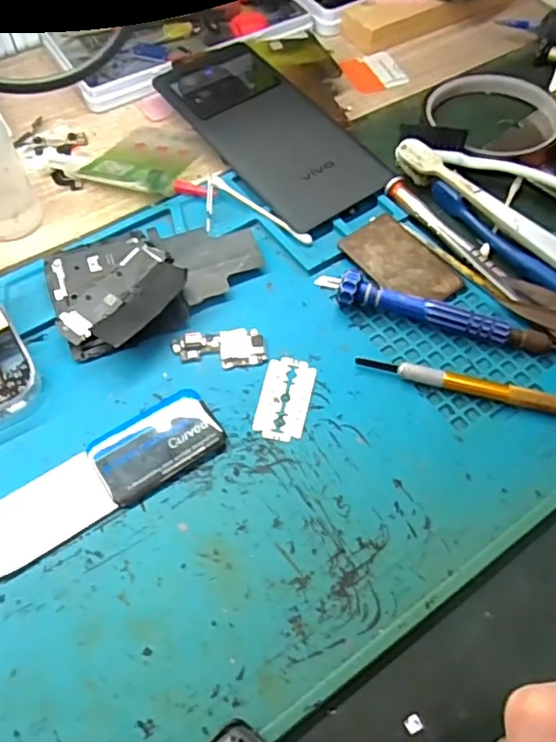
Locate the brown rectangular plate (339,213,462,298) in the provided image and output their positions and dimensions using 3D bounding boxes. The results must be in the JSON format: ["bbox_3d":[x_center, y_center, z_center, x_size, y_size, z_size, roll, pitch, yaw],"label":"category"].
[{"bbox_3d":[0.063,-0.057,0.307,0.037,0.004,0.059,-32,64,-18],"label":"brown rectangular plate"}]

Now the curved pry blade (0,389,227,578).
[{"bbox_3d":[-0.080,0.047,0.246,0.119,0.005,0.035,-31,64,-17],"label":"curved pry blade"}]

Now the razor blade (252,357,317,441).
[{"bbox_3d":[0.003,0.011,0.268,0.023,0.004,0.042,12,60,7],"label":"razor blade"}]

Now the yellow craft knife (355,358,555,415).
[{"bbox_3d":[0.103,0.010,0.265,0.133,0.010,0.009,14,60,8],"label":"yellow craft knife"}]

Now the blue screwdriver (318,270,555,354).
[{"bbox_3d":[0.072,-0.028,0.283,0.113,0.016,0.018,20,61,11],"label":"blue screwdriver"}]

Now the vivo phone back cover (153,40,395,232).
[{"bbox_3d":[-0.006,-0.150,0.358,0.072,0.010,0.159,-31,64,-17],"label":"vivo phone back cover"}]

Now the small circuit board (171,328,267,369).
[{"bbox_3d":[-0.028,-0.011,0.281,0.043,0.004,0.021,-6,59,-4],"label":"small circuit board"}]

